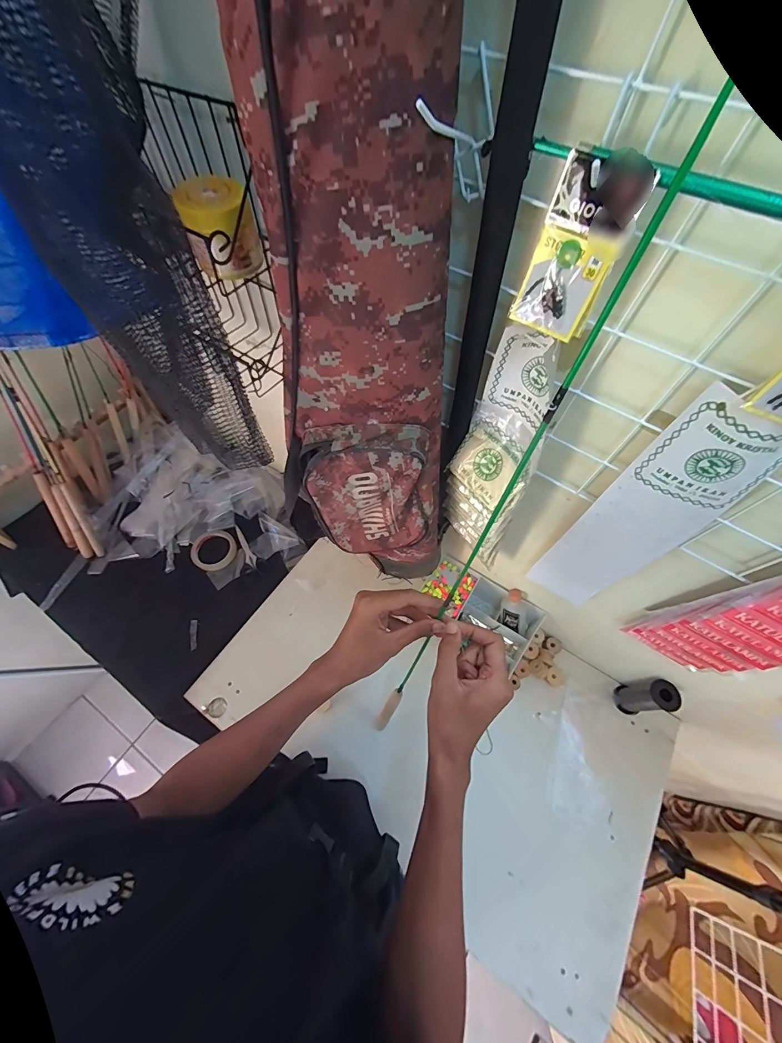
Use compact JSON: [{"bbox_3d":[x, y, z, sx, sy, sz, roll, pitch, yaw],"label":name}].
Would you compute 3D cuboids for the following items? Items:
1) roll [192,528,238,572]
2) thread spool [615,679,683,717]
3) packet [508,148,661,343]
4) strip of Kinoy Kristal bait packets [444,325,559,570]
[{"bbox_3d":[-0.403,0.066,0.821,0.096,0.019,0.091,1,61,-2],"label":"roll"},{"bbox_3d":[0.470,0.324,0.662,0.050,0.116,0.052,1,61,-2],"label":"thread spool"},{"bbox_3d":[0.124,-0.180,0.245,0.054,0.096,0.019,32,64,15],"label":"packet"},{"bbox_3d":[0.124,-0.054,0.434,0.109,0.318,0.067,30,64,14],"label":"strip of Kinoy Kristal bait packets"}]

